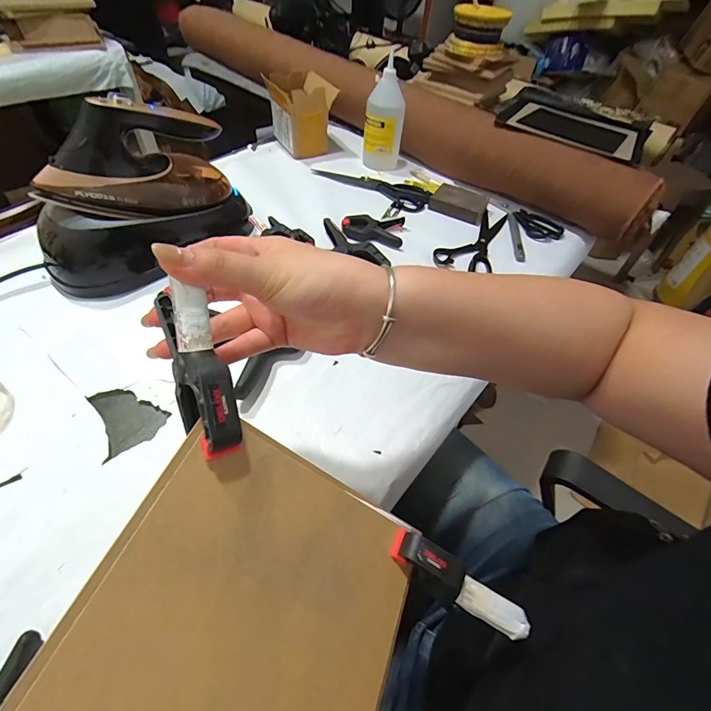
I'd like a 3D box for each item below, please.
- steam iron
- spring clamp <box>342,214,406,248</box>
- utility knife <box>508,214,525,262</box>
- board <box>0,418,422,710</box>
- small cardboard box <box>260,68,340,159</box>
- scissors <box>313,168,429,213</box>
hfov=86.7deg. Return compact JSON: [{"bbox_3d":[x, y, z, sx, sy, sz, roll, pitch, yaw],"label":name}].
[{"bbox_3d":[-0.304,-0.235,0.527,0.296,0.186,0.117,-33,61,-26],"label":"steam iron"},{"bbox_3d":[0.031,-0.218,0.653,0.104,0.021,0.065,5,52,-1],"label":"spring clamp"},{"bbox_3d":[0.294,-0.218,0.691,0.017,0.011,0.137,6,52,0],"label":"utility knife"},{"bbox_3d":[-0.054,0.156,0.196,0.178,0.007,0.203,38,54,-18],"label":"board"},{"bbox_3d":[-0.117,-0.522,0.816,0.116,0.116,0.128,-25,58,-22],"label":"small cardboard box"},{"bbox_3d":[0.031,-0.346,0.754,0.241,0.015,0.074,26,54,15],"label":"scissors"}]

